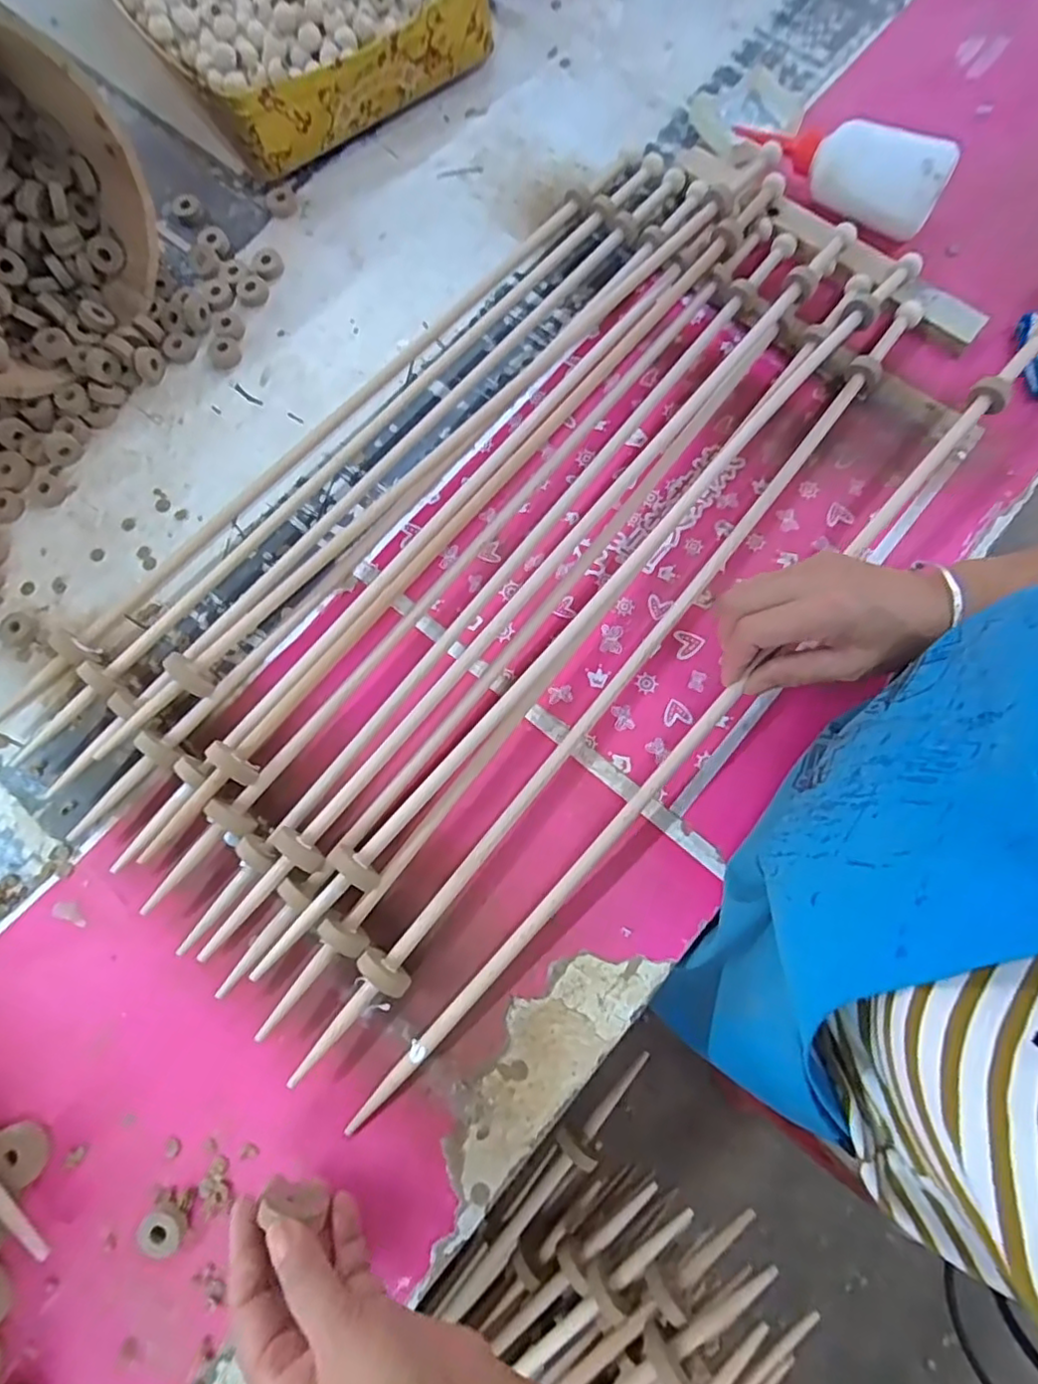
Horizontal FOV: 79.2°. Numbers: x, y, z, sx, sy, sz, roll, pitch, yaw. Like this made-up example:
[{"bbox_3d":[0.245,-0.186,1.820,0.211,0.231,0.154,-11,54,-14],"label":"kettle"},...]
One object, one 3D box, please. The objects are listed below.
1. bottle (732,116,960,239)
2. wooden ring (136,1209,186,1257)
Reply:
[{"bbox_3d":[0.263,-0.446,0.521,0.180,0.064,0.043,38,81,10],"label":"bottle"},{"bbox_3d":[-0.212,0.320,0.369,0.025,0.008,0.024,0,76,2],"label":"wooden ring"}]

